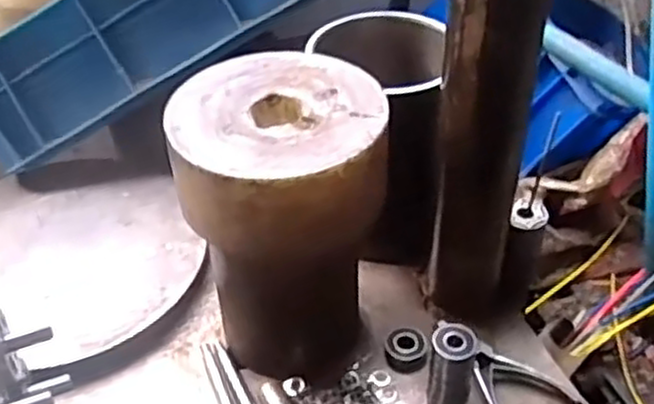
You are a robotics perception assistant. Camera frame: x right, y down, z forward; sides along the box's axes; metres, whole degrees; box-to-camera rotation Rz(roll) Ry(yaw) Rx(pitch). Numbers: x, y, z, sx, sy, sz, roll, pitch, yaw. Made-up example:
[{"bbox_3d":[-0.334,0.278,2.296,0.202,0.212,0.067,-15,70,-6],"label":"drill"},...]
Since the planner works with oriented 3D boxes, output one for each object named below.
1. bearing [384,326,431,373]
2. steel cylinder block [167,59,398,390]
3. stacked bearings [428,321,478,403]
[{"bbox_3d":[0.065,0.120,0.615,0.034,0.017,0.033,-1,40,1],"label":"bearing"},{"bbox_3d":[-0.029,0.022,0.575,0.142,0.220,0.142,-4,40,-3],"label":"steel cylinder block"},{"bbox_3d":[0.093,0.127,0.564,0.031,0.074,0.037,6,41,10],"label":"stacked bearings"}]

